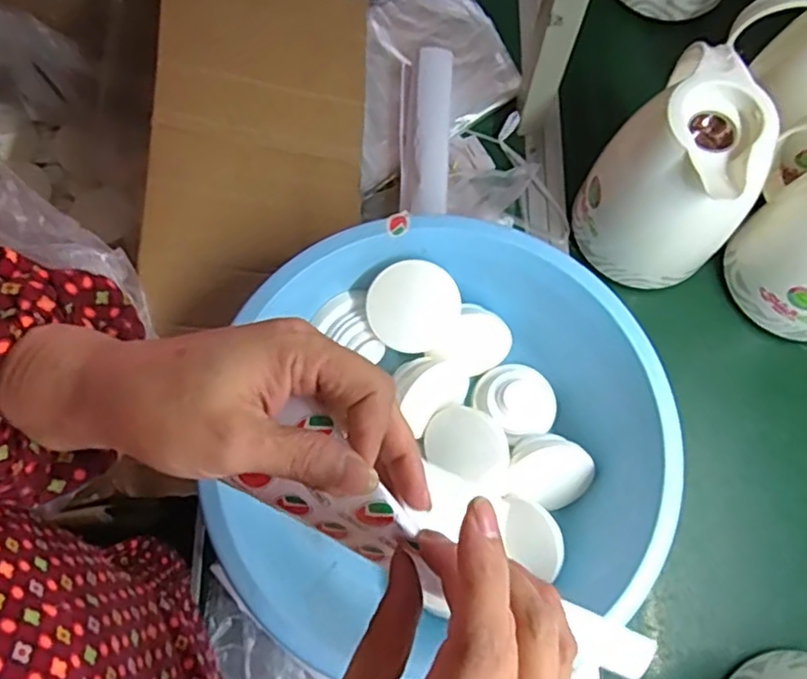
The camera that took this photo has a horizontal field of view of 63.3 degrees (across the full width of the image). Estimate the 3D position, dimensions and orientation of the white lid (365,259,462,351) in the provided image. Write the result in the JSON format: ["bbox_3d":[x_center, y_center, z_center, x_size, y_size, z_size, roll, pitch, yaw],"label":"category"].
[{"bbox_3d":[0.009,-0.030,0.603,0.083,0.007,0.086,-30,114,6],"label":"white lid"}]

